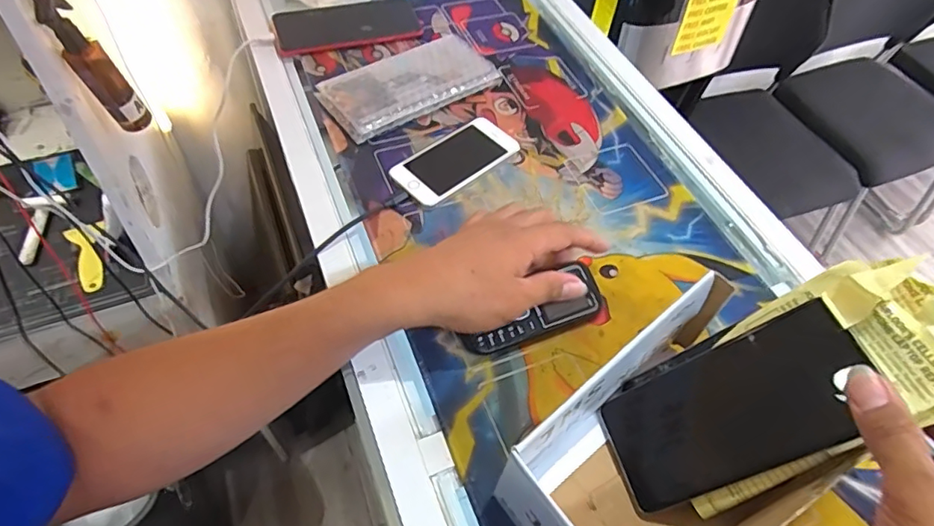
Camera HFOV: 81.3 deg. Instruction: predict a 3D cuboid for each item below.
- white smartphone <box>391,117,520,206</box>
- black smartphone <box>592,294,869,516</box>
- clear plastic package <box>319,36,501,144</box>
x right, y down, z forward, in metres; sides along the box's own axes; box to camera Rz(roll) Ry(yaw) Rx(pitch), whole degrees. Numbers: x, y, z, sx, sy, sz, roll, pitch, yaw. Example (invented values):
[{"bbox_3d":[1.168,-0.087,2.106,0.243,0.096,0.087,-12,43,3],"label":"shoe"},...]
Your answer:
[{"bbox_3d":[-0.011,-0.097,0.505,0.122,0.009,0.060,-36,64,-25],"label":"white smartphone"},{"bbox_3d":[0.155,0.089,0.326,0.004,0.151,0.073,23,40,-44],"label":"black smartphone"},{"bbox_3d":[-0.058,-0.186,0.554,0.175,0.018,0.084,-31,62,-23],"label":"clear plastic package"}]

